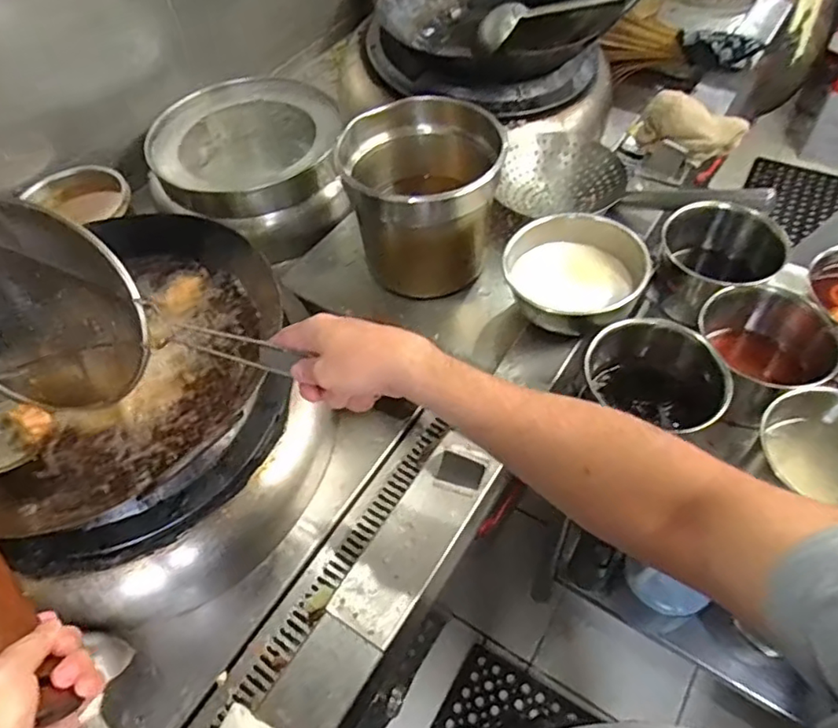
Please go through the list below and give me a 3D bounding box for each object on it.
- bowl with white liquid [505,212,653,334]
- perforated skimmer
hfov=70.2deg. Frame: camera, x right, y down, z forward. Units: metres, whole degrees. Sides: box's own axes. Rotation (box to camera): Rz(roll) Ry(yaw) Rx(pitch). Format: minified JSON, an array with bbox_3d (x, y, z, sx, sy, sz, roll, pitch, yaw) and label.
[{"bbox_3d":[0.213,-0.123,0.825,0.188,0.089,0.150,15,57,16],"label":"bowl with white liquid"},{"bbox_3d":[0.341,-0.308,0.984,0.409,0.139,0.166,23,59,21],"label":"perforated skimmer"}]

